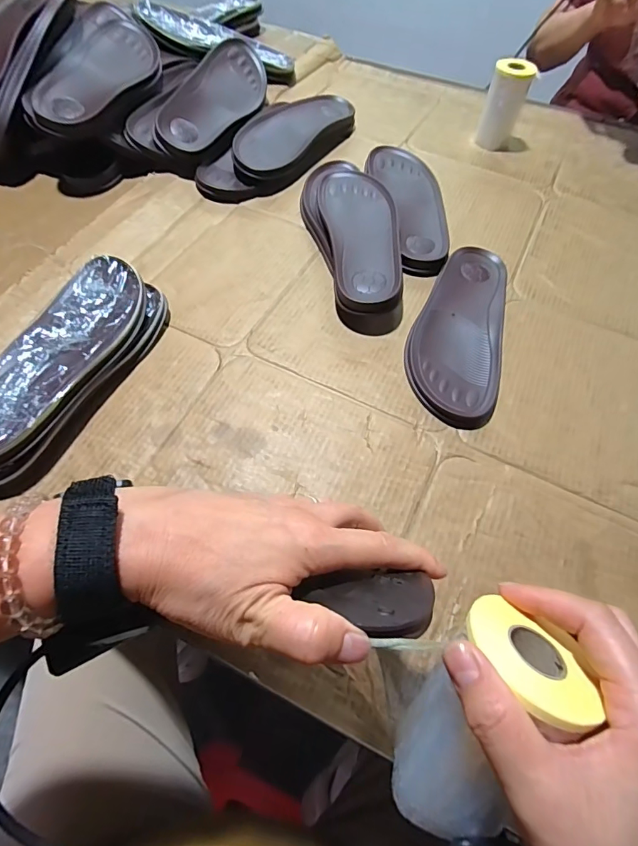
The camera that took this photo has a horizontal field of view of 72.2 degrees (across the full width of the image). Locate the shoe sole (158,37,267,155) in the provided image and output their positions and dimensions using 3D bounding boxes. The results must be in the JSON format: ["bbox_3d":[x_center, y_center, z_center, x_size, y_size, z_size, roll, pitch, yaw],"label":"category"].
[{"bbox_3d":[-0.142,-0.470,0.632,0.092,0.018,0.235,38,63,-27],"label":"shoe sole"}]

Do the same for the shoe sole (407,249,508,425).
[{"bbox_3d":[0.156,-0.105,0.486,0.096,0.026,0.238,16,59,6],"label":"shoe sole"}]

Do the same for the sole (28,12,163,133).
[{"bbox_3d":[-0.287,-0.454,0.577,0.101,0.025,0.243,19,63,-10],"label":"sole"}]

